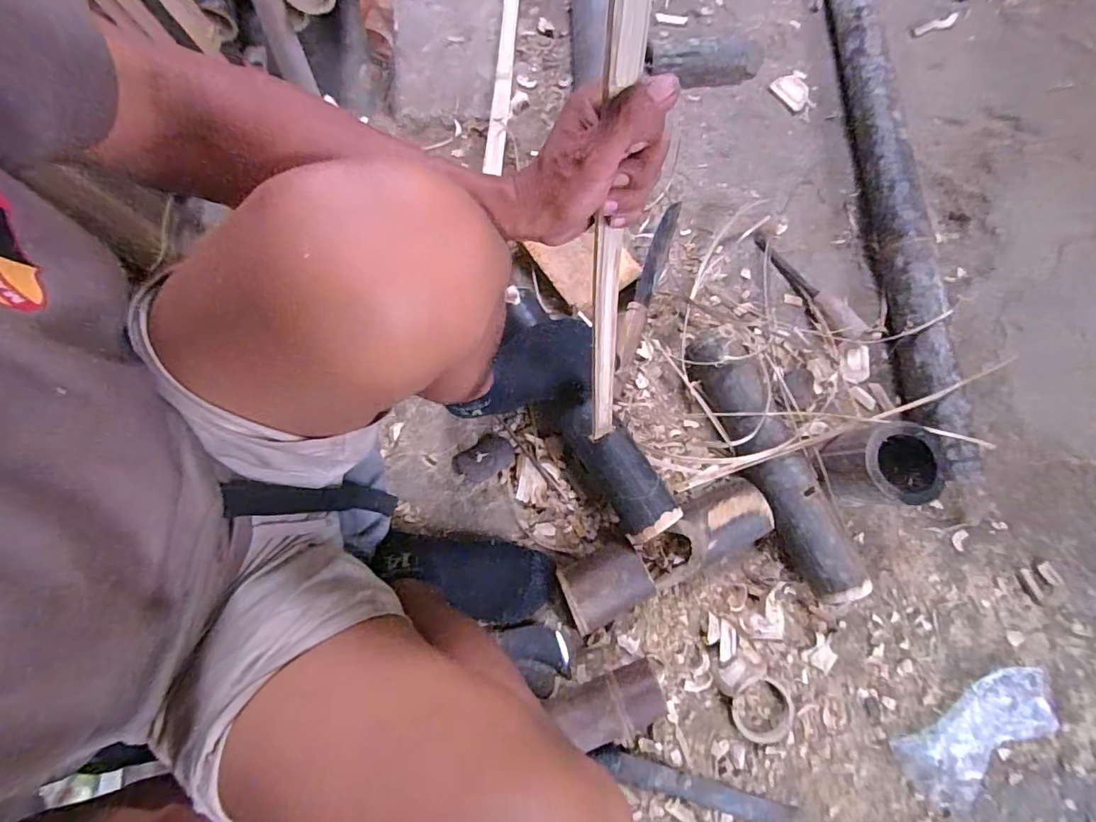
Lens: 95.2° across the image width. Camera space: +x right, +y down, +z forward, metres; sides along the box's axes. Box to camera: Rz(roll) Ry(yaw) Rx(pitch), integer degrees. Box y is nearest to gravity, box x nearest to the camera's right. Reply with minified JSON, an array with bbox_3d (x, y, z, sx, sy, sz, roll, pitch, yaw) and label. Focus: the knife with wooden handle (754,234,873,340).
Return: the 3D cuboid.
[{"bbox_3d":[0.377,-0.181,0.730,0.046,0.023,0.207,-32,68,-7],"label":"knife with wooden handle"}]

